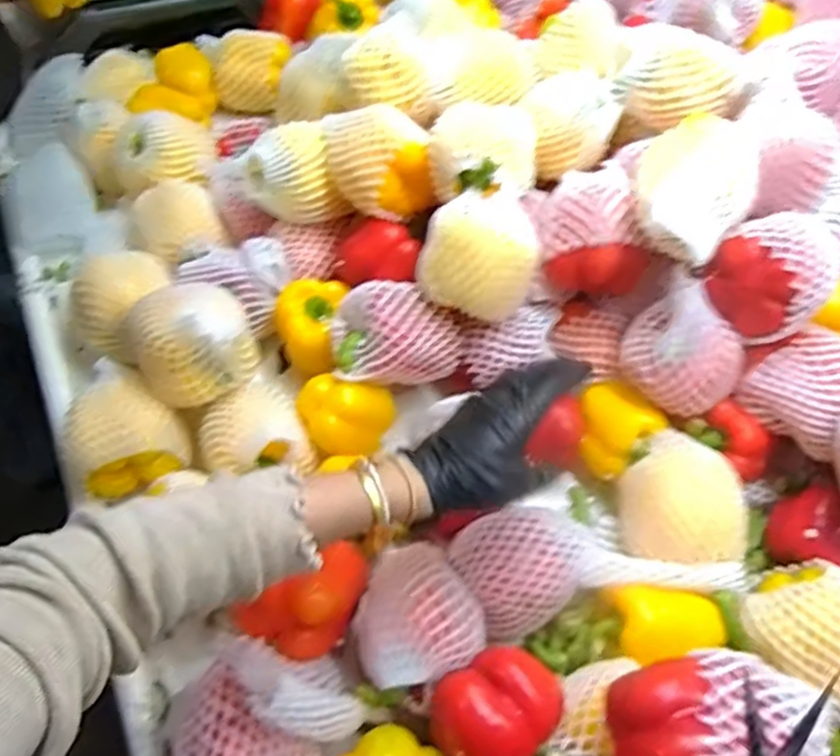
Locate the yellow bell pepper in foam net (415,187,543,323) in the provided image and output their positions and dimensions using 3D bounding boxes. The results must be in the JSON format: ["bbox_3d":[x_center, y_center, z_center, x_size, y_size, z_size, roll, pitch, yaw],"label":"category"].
[{"bbox_3d":[0.053,-0.107,0.610,0.100,0.074,0.090,12,57,6],"label":"yellow bell pepper in foam net"}]

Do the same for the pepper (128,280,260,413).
[{"bbox_3d":[-0.203,-0.043,0.615,0.099,0.085,0.112,-22,60,-16],"label":"pepper"}]

